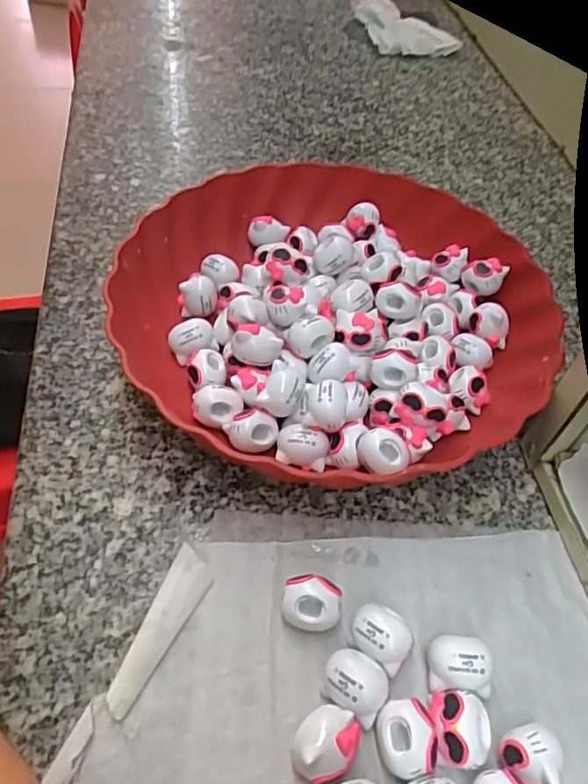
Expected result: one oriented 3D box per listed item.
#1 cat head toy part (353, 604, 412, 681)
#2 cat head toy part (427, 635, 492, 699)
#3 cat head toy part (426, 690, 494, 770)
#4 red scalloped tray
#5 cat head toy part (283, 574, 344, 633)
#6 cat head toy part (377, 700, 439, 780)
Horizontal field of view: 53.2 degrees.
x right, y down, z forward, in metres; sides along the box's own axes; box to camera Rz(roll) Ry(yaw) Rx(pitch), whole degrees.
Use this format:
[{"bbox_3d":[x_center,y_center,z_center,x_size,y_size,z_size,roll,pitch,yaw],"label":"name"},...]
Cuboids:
[{"bbox_3d":[0.036,0.102,0.242,0.024,0.022,0.019,34,56,21],"label":"cat head toy part"},{"bbox_3d":[0.066,0.112,0.238,0.024,0.024,0.019,5,51,0],"label":"cat head toy part"},{"bbox_3d":[0.063,0.128,0.223,0.021,0.021,0.025,-2,52,-6],"label":"cat head toy part"},{"bbox_3d":[0.023,-0.052,0.345,0.237,0.044,0.239,-28,59,-24],"label":"red scalloped tray"},{"bbox_3d":[0.008,0.091,0.248,0.023,0.019,0.021,2,51,-3],"label":"cat head toy part"},{"bbox_3d":[0.042,0.130,0.220,0.020,0.018,0.024,-6,52,-9],"label":"cat head toy part"}]

